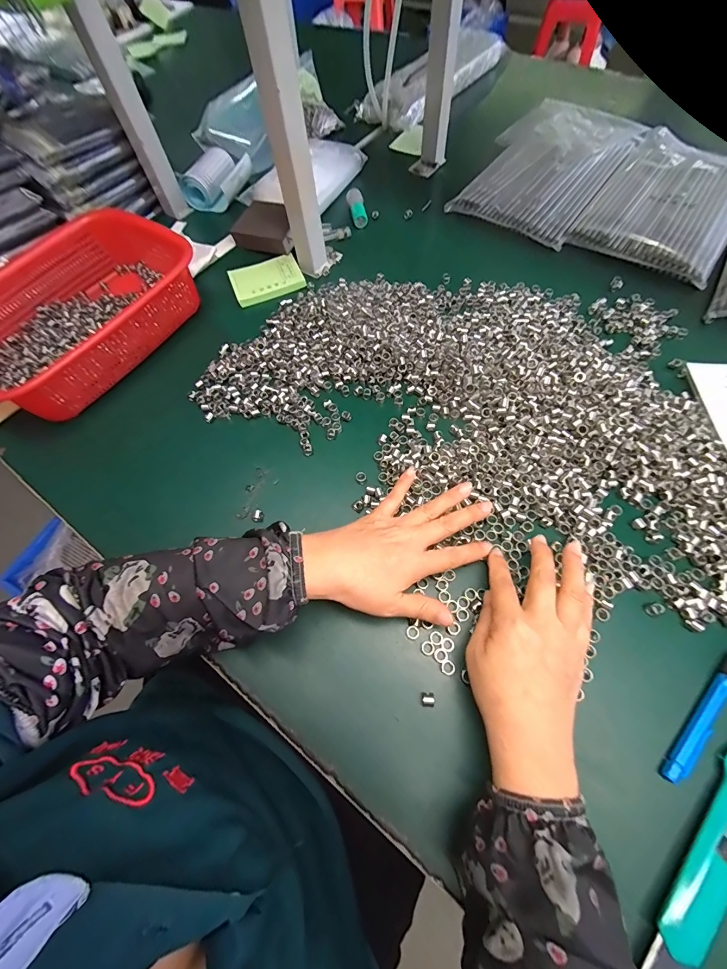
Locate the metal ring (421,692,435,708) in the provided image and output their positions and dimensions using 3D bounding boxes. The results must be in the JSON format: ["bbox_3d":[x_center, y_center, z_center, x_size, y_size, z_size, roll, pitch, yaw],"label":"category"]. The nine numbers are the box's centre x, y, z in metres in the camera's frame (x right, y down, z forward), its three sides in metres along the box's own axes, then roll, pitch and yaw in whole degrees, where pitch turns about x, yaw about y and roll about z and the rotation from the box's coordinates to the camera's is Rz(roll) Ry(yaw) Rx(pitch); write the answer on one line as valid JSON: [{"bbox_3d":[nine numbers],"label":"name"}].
[{"bbox_3d":[0.050,0.166,0.283,0.010,0.005,0.010,0,65,3],"label":"metal ring"}]

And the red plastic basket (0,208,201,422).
[{"bbox_3d":[-0.339,-0.221,0.457,0.213,0.073,0.301,34,71,17],"label":"red plastic basket"}]

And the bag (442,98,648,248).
[{"bbox_3d":[0.290,-0.515,0.578,0.206,0.022,0.321,33,71,17],"label":"bag"}]

